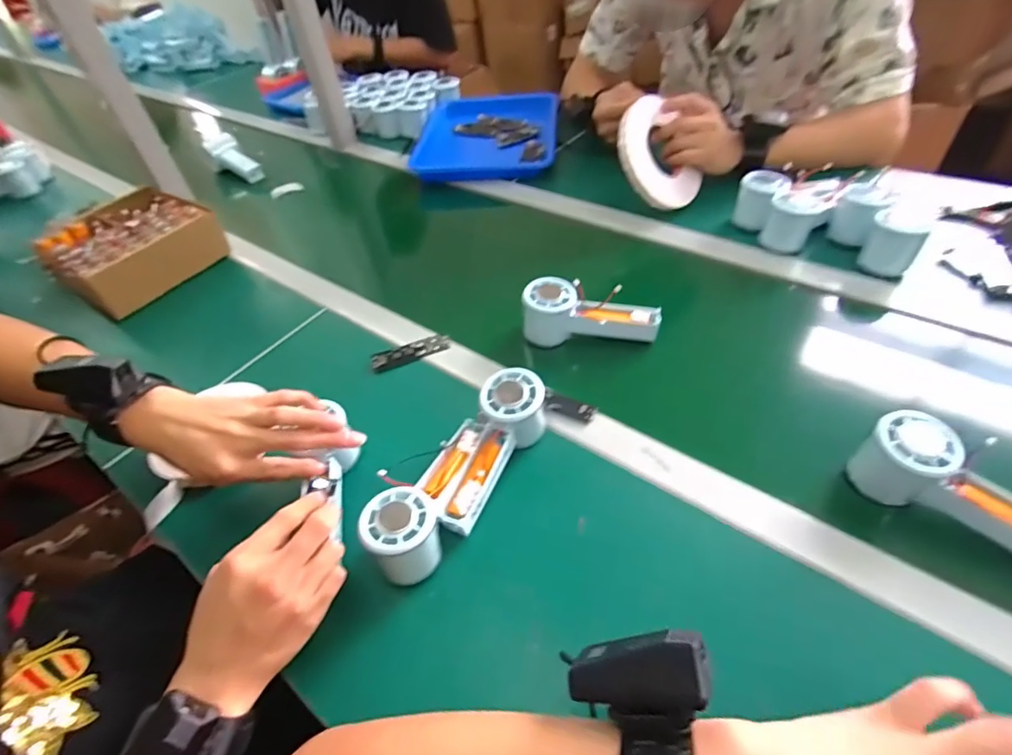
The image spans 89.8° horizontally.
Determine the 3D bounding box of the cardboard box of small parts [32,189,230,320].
[{"bbox_3d":[-0.563,-0.200,0.761,0.193,0.078,0.203,25,54,28],"label":"cardboard box of small parts"}]

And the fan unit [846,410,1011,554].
[{"bbox_3d":[0.352,0.091,0.386,0.043,0.072,0.147,-37,53,-26],"label":"fan unit"}]

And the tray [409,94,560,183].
[{"bbox_3d":[-0.027,-0.481,0.991,0.253,0.039,0.366,0,47,8],"label":"tray"}]

